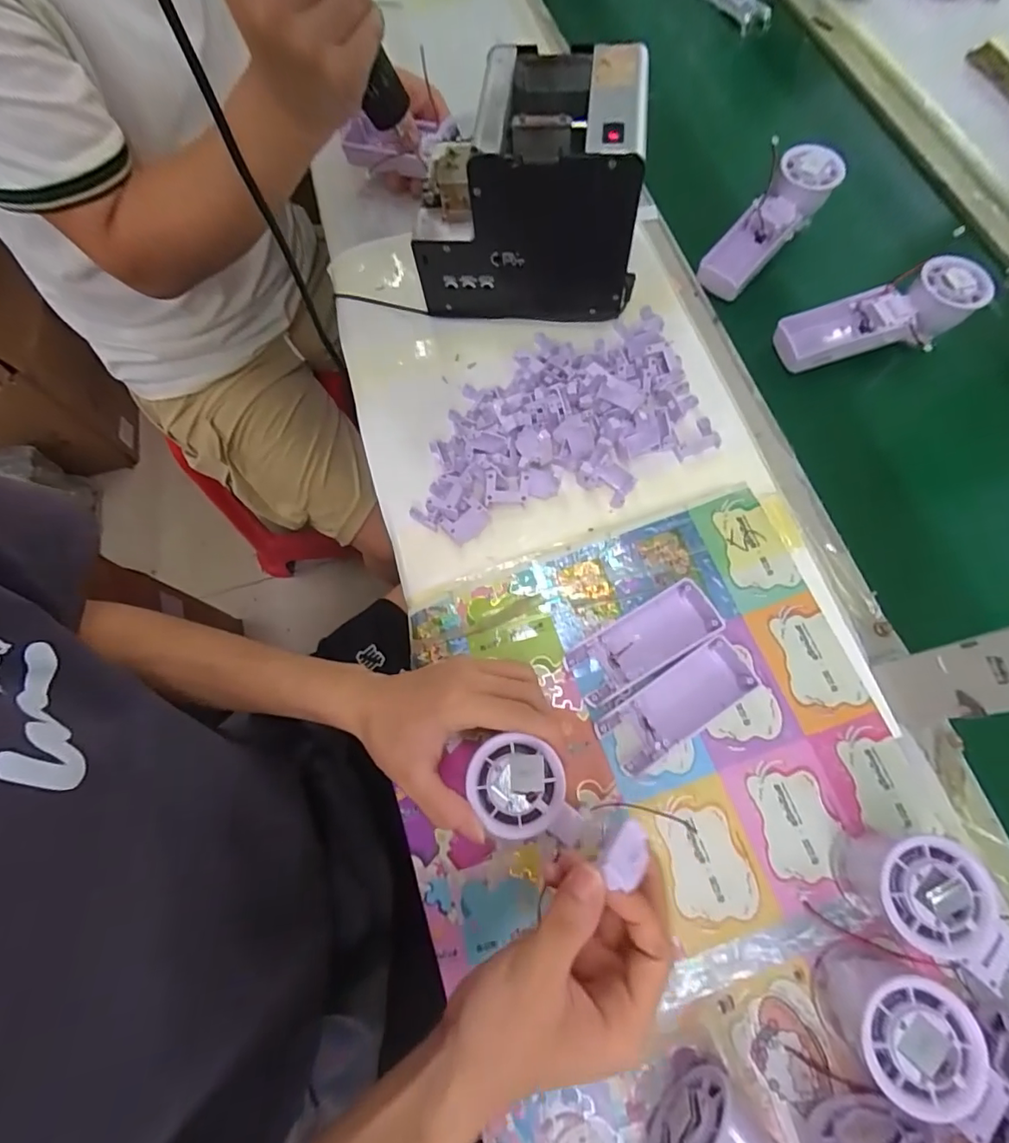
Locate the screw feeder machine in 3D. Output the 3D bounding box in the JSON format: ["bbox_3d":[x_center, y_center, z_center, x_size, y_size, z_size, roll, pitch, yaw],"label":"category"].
[{"bbox_3d":[0.020,-0.324,0.443,0.186,0.146,0.134,4,73,6],"label":"screw feeder machine"}]

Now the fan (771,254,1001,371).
[{"bbox_3d":[0.337,-0.227,0.468,0.173,0.041,0.054,-15,73,11],"label":"fan"}]

